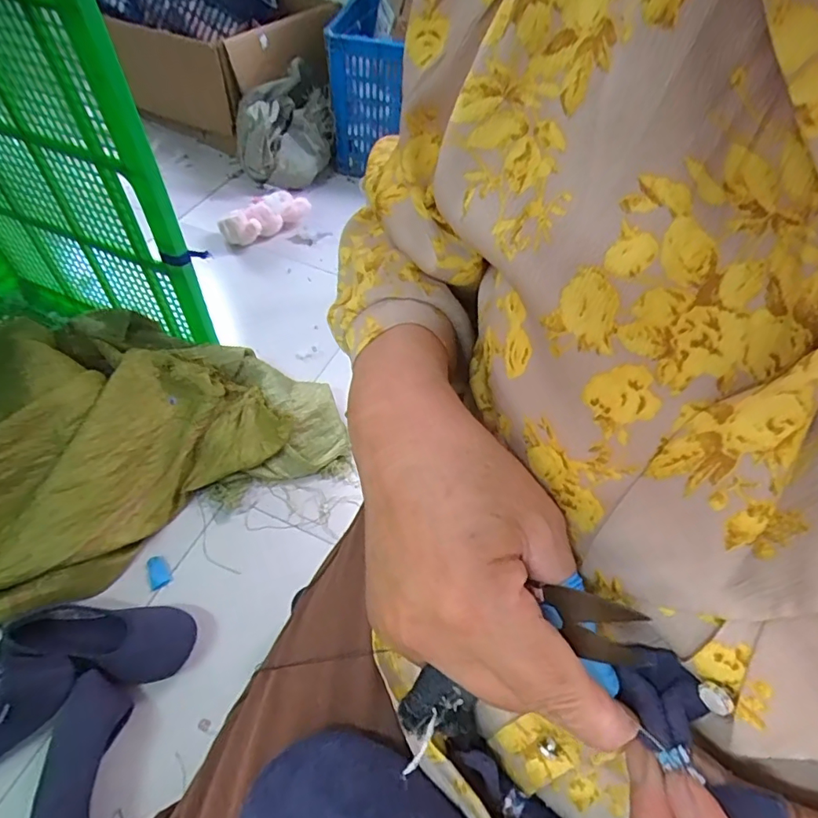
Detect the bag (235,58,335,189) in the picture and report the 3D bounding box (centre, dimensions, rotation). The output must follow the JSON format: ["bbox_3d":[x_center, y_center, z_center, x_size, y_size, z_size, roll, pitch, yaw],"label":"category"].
[{"bbox_3d":[-0.337,-0.762,1.429,0.173,0.257,0.236,35,58,23],"label":"bag"}]

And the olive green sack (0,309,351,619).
[{"bbox_3d":[-0.513,-0.003,0.889,0.683,0.185,0.516,-24,57,-20],"label":"olive green sack"}]

